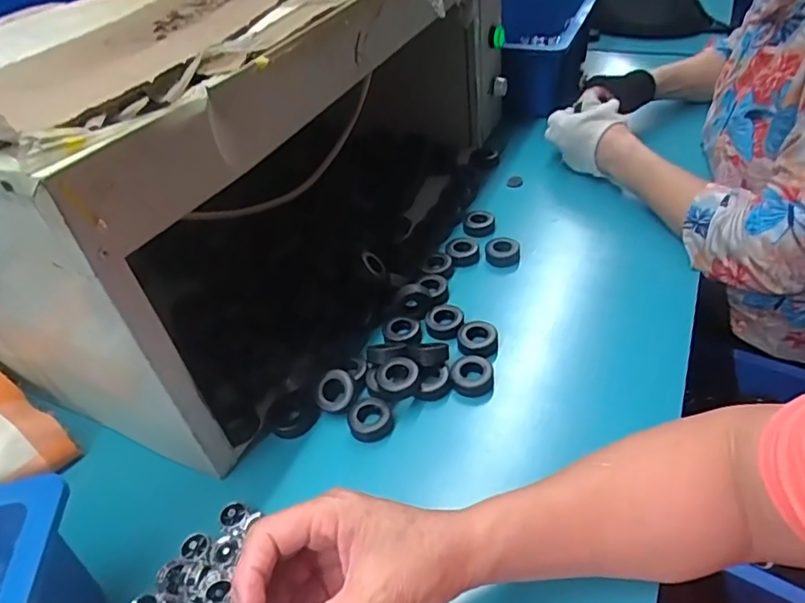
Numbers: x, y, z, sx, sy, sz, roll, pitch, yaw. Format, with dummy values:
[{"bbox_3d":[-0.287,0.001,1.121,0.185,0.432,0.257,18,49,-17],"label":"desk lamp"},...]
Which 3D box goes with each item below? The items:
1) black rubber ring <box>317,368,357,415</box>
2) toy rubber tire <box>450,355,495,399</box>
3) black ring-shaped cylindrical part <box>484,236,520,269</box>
[{"bbox_3d":[-0.058,0.077,0.490,0.033,0.016,0.037,13,75,12],"label":"black rubber ring"},{"bbox_3d":[0.061,0.065,0.497,0.037,0.013,0.036,-1,41,6],"label":"toy rubber tire"},{"bbox_3d":[0.110,-0.054,0.624,0.036,0.016,0.037,-3,41,3],"label":"black ring-shaped cylindrical part"}]

